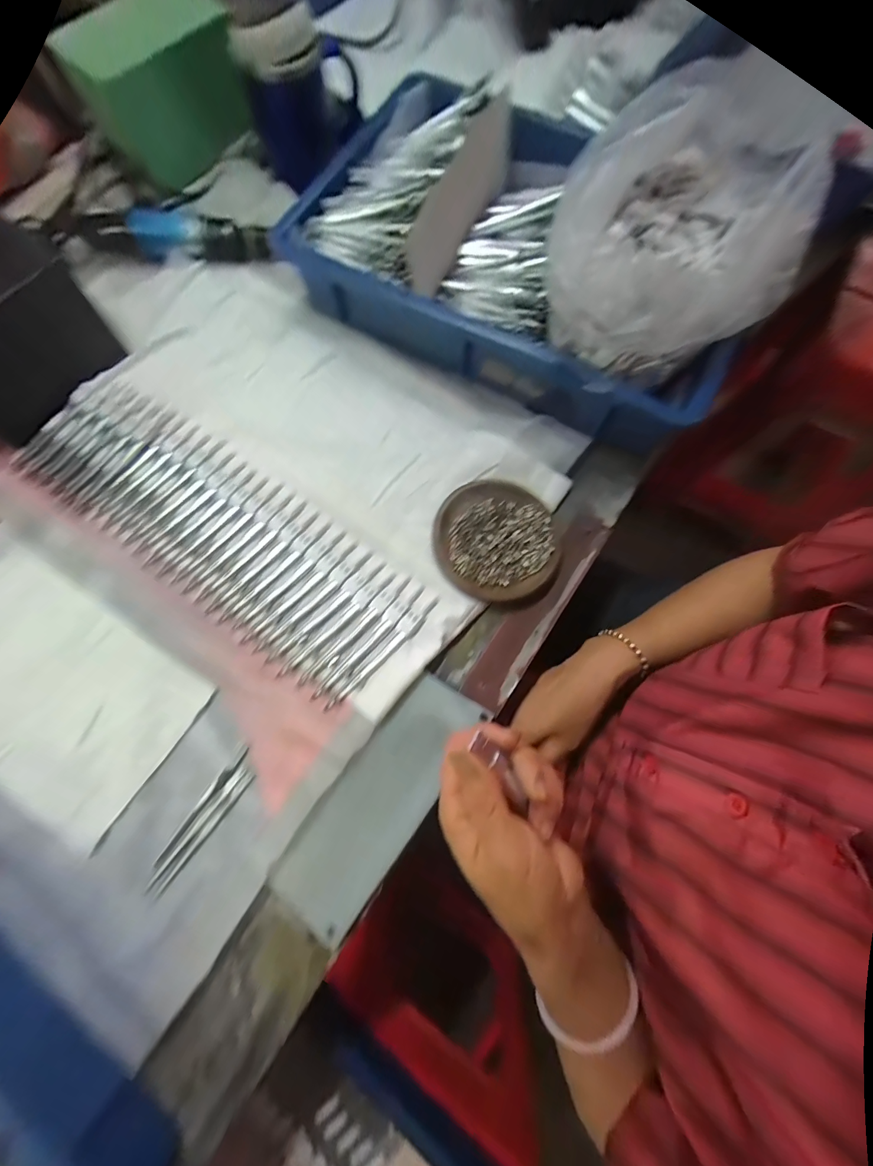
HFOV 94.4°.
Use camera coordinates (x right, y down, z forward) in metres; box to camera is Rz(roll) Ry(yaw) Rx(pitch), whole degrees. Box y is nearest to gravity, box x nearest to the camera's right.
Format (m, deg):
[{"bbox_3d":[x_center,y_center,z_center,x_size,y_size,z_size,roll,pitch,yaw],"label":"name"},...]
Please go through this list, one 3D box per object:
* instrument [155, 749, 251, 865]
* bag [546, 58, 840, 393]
[{"bbox_3d":[-0.184,0.174,0.319,0.007,0.004,0.099,36,78,8],"label":"instrument"},{"bbox_3d":[0.181,-0.274,0.324,0.180,0.095,0.178,-14,76,-4],"label":"bag"}]

